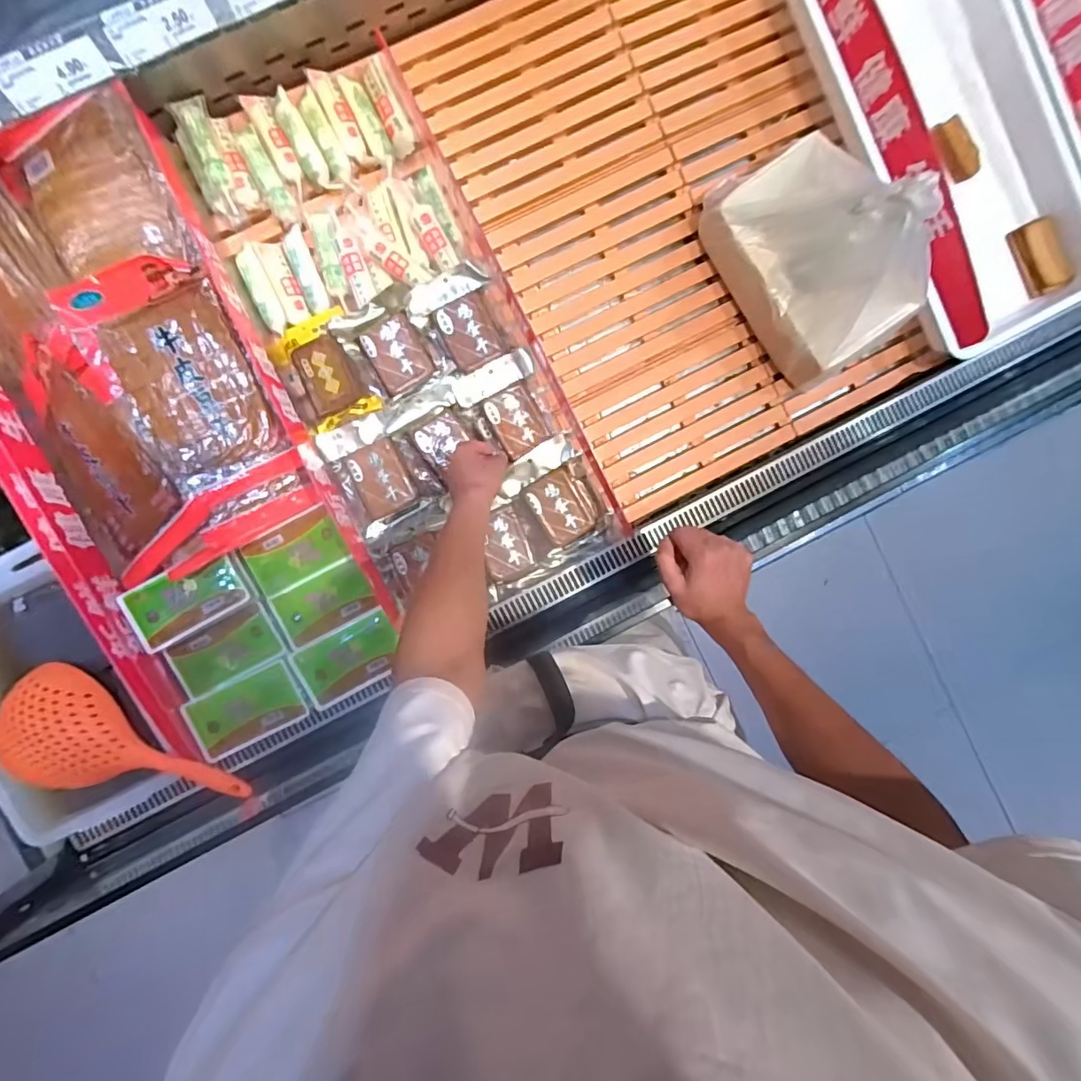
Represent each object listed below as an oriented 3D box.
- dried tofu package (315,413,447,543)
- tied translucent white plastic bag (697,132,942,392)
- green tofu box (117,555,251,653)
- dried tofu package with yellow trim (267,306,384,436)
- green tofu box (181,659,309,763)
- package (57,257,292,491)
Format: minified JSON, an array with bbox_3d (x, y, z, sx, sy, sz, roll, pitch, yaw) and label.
[{"bbox_3d":[-0.226,-0.098,0.762,0.125,0.026,0.164,-26,93,-4],"label":"dried tofu package"},{"bbox_3d":[0.398,-0.417,0.736,0.176,0.252,0.318,-38,93,-3],"label":"tied translucent white plastic bag"},{"bbox_3d":[-0.469,0.078,0.709,0.145,0.049,0.082,-30,93,-4],"label":"green tofu box"},{"bbox_3d":[-0.315,-0.242,0.772,0.115,0.038,0.154,-22,93,-4],"label":"dried tofu package with yellow trim"},{"bbox_3d":[-0.396,0.230,0.723,0.142,0.039,0.084,-25,93,-4],"label":"green tofu box"},{"bbox_3d":[-0.456,-0.215,0.674,0.164,0.026,0.267,-30,105,-10],"label":"package"}]

